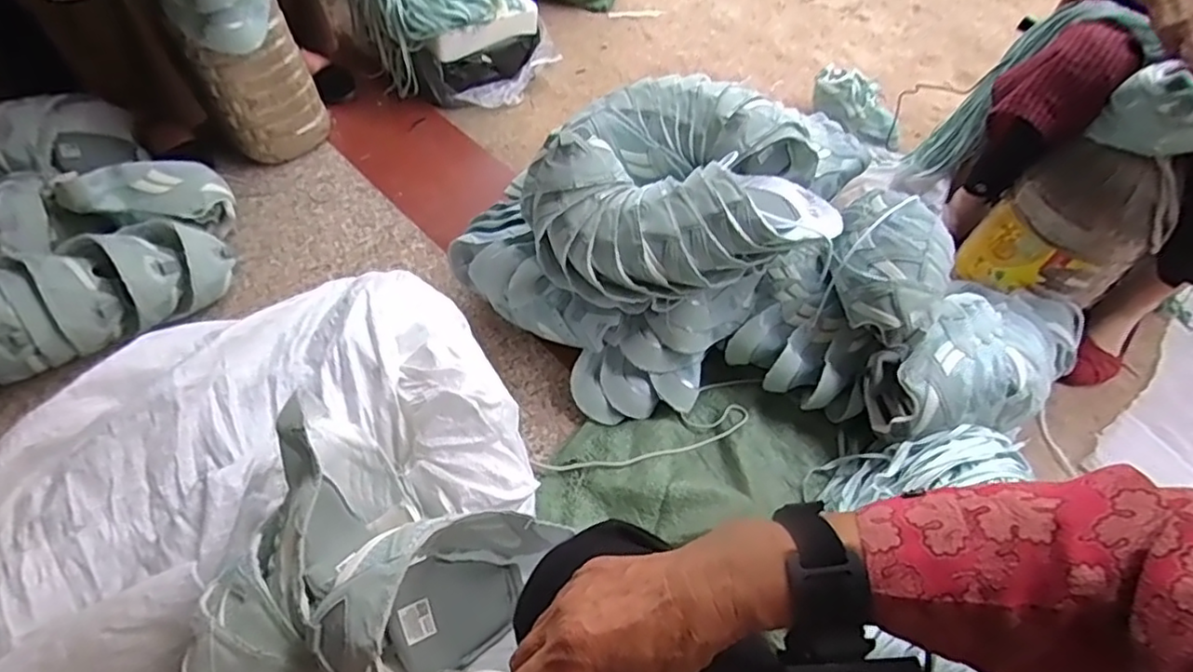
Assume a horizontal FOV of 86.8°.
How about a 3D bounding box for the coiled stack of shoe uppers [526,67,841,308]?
[{"bbox_3d":[0.117,-0.197,0.857,0.418,0.141,0.297,-2,55,-2],"label":"coiled stack of shoe uppers"}]

